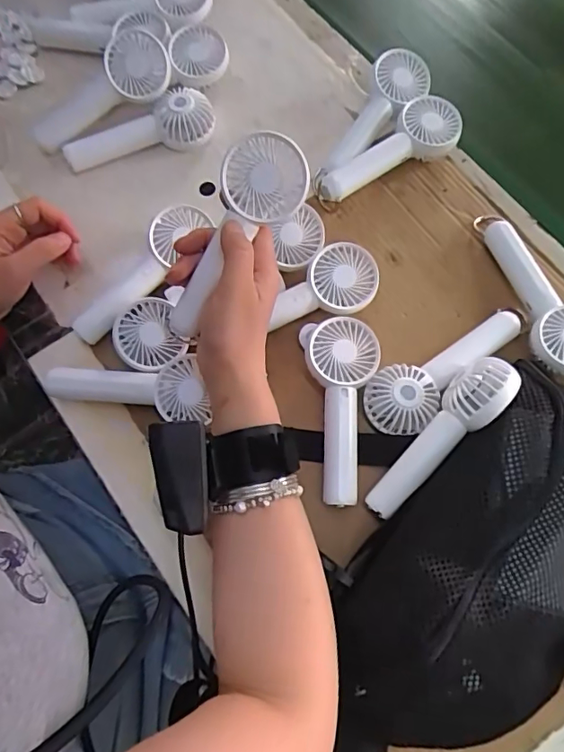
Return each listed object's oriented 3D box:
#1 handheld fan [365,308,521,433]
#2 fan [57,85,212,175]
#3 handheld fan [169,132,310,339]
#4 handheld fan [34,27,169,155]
[{"bbox_3d":[0.129,-0.010,0.410,0.144,0.026,0.052,-40,77,-13],"label":"handheld fan"},{"bbox_3d":[-0.135,-0.229,0.486,0.144,0.037,0.046,-19,73,-7],"label":"fan"},{"bbox_3d":[-0.036,-0.092,0.355,0.054,0.031,0.146,38,105,13],"label":"handheld fan"},{"bbox_3d":[-0.170,-0.263,0.479,0.143,0.030,0.056,-29,71,12],"label":"handheld fan"}]

